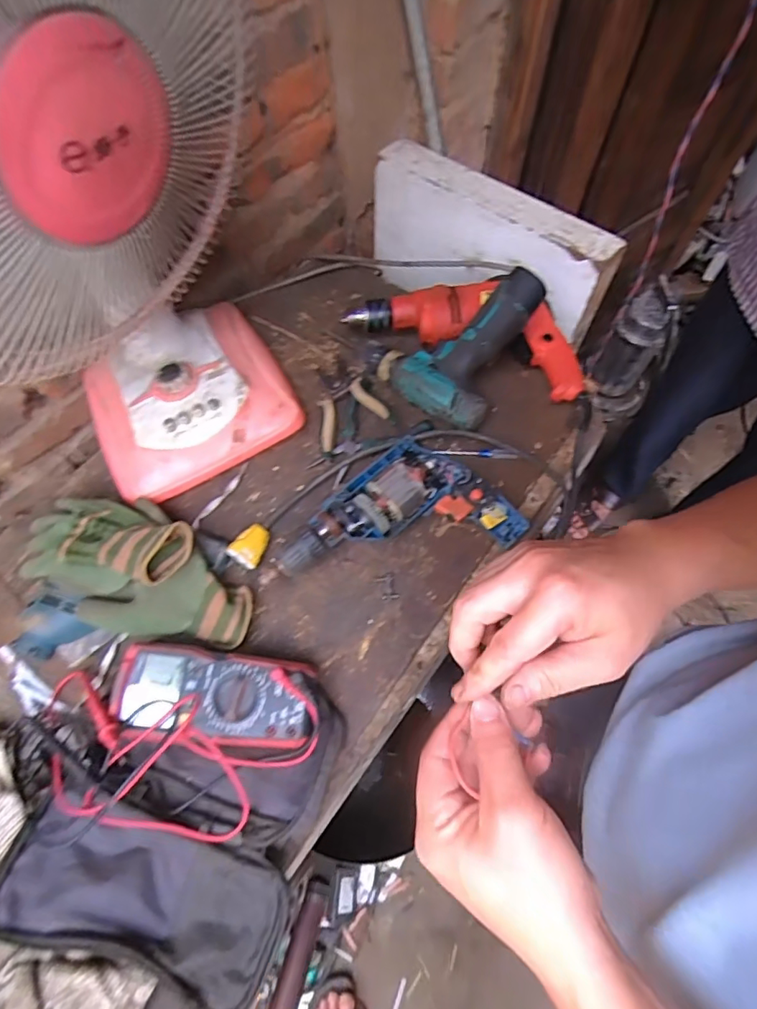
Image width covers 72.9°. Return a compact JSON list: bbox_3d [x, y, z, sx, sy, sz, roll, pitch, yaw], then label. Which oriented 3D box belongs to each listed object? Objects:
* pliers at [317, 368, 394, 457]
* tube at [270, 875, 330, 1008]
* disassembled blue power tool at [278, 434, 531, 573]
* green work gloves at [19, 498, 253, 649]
[{"bbox_3d":[-0.049,-0.136,0.655,0.088,0.049,0.149,-20,66,-9],"label":"pliers"},{"bbox_3d":[-0.093,0.522,0.581,0.028,0.025,0.164,15,52,8],"label":"tube"},{"bbox_3d":[0.022,-0.011,0.581,0.274,0.044,0.140,-8,65,-3],"label":"disassembled blue power tool"},{"bbox_3d":[-0.255,0.069,0.534,0.245,0.070,0.126,31,69,14],"label":"green work gloves"}]

